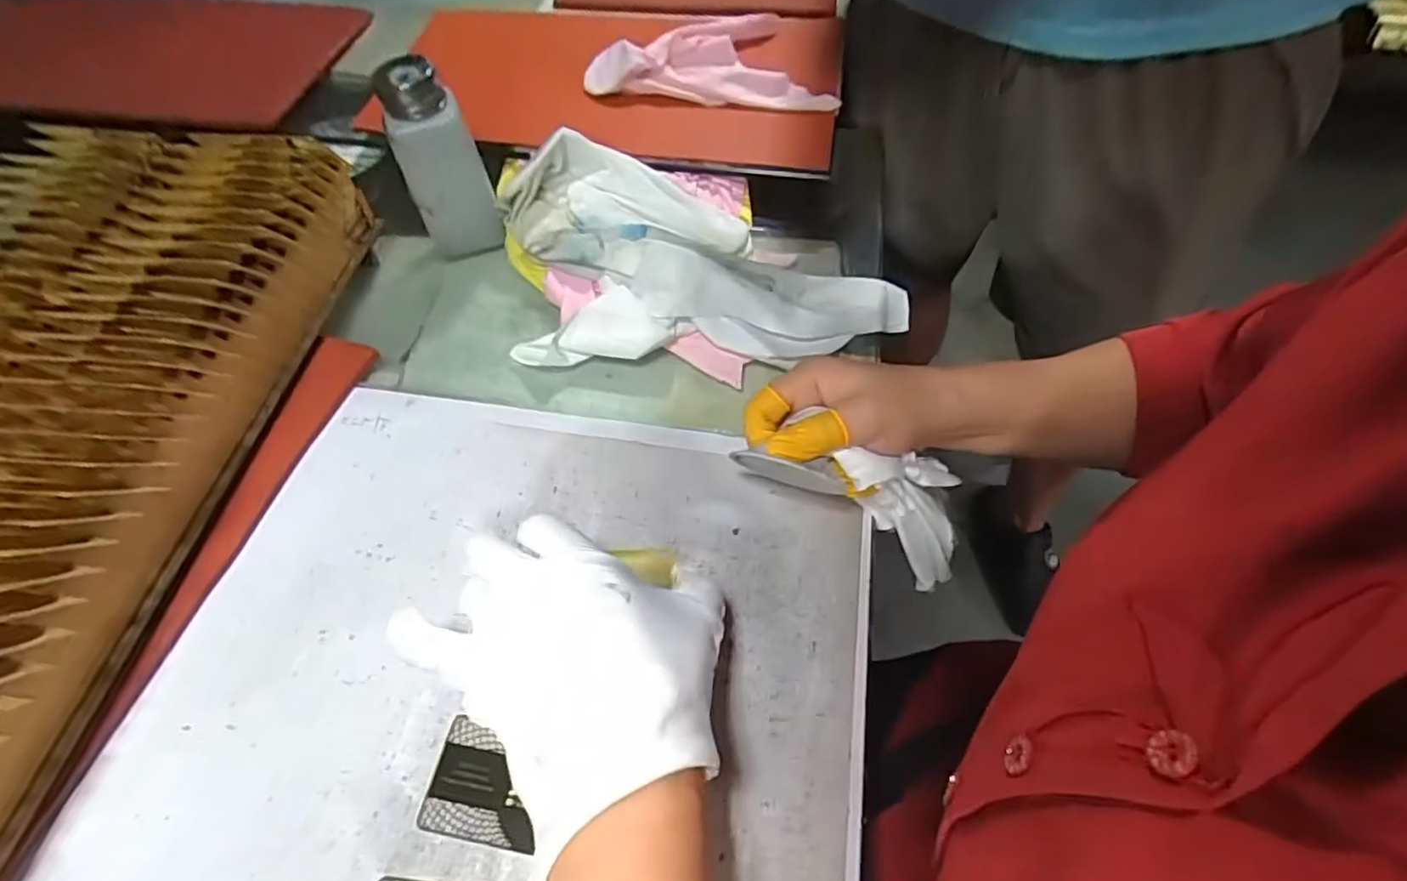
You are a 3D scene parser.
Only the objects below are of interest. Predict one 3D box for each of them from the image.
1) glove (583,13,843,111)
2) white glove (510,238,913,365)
[{"bbox_3d":[0.012,-0.321,0.543,0.197,0.038,0.105,8,58,7],"label":"glove"},{"bbox_3d":[0.010,-0.092,0.432,0.263,0.038,0.086,1,58,2],"label":"white glove"}]

